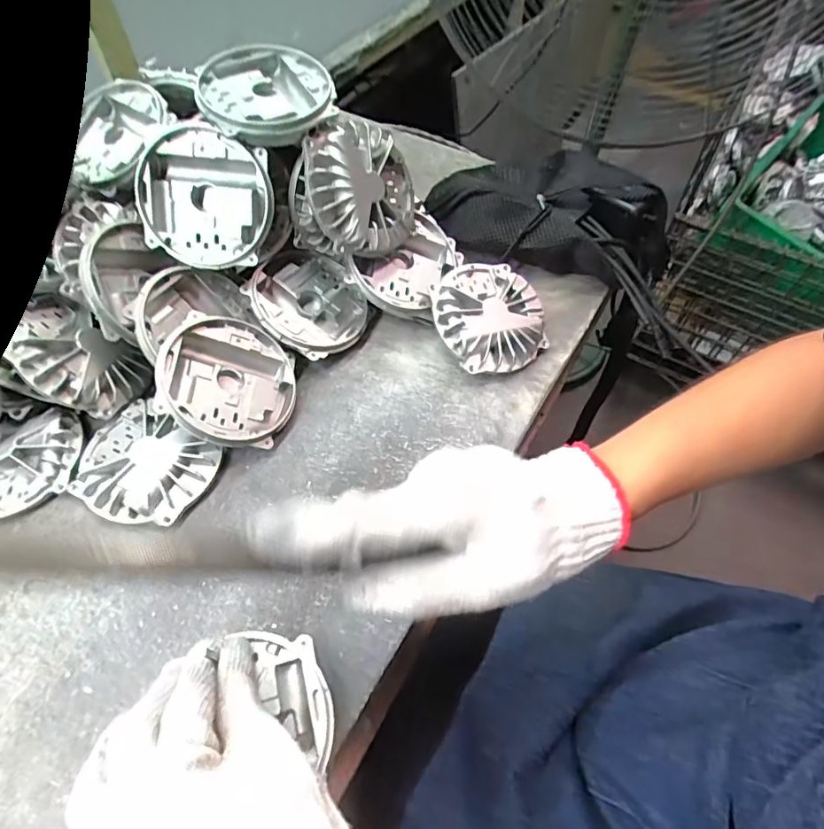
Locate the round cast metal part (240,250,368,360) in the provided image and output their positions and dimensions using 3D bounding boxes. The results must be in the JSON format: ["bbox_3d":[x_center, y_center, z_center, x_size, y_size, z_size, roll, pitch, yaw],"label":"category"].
[{"bbox_3d":[-0.098,-0.102,0.489,0.103,0.029,0.103,13,62,-25],"label":"round cast metal part"}]

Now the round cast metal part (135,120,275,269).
[{"bbox_3d":[-0.173,-0.182,0.435,0.107,0.106,0.025,4,18,-3],"label":"round cast metal part"}]

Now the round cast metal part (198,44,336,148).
[{"bbox_3d":[-0.120,-0.264,0.425,0.103,0.028,0.111,0,57,0],"label":"round cast metal part"}]

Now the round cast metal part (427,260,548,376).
[{"bbox_3d":[0.072,-0.091,0.484,0.105,0.028,0.105,5,67,-13],"label":"round cast metal part"}]

